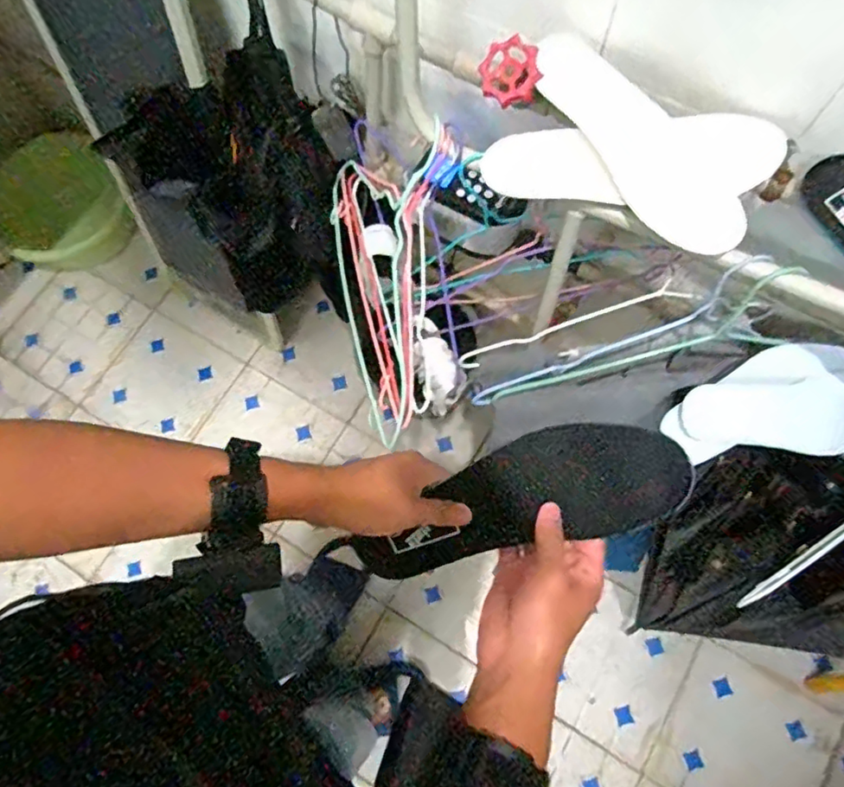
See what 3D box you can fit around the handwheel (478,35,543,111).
[{"bbox_3d":[0.080,-0.292,0.539,0.051,0.010,0.054,-10,102,21],"label":"handwheel"}]

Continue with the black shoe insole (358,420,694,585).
[{"bbox_3d":[0.064,0.088,0.456,0.262,0.030,0.087,-24,71,18],"label":"black shoe insole"}]

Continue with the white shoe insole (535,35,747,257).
[{"bbox_3d":[0.200,-0.231,0.542,0.078,0.018,0.249,-35,81,1],"label":"white shoe insole"}]

